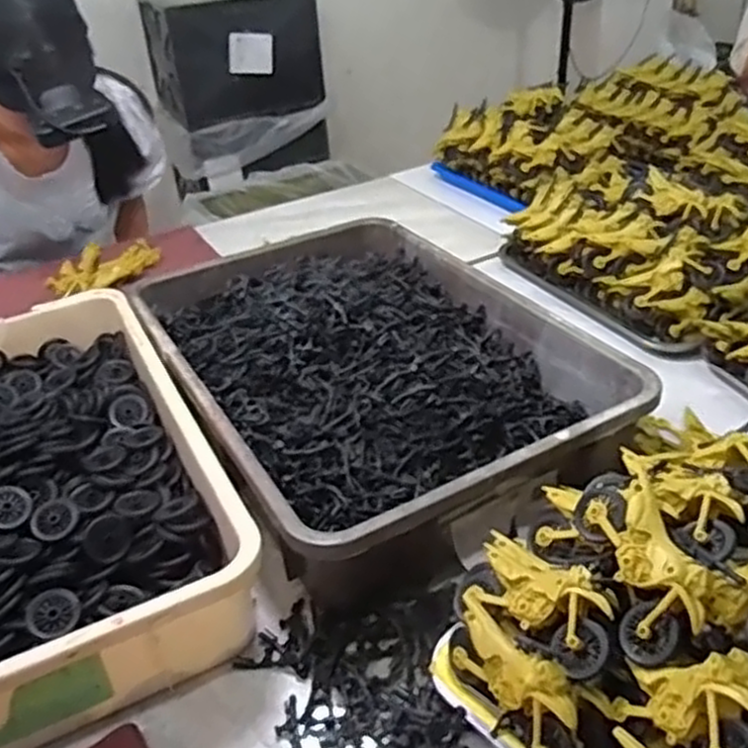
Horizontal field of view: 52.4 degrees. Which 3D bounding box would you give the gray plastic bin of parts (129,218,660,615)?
[{"bbox_3d":[-0.016,-0.008,0.810,0.361,0.098,0.522,-20,36,-22],"label":"gray plastic bin of parts"}]

